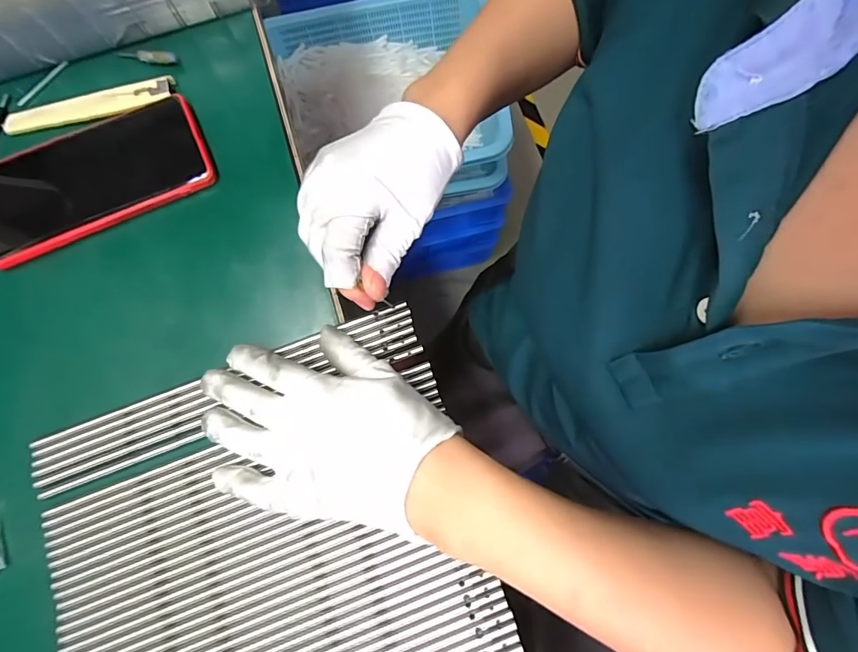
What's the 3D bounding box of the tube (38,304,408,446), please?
[{"bbox_3d":[-0.133,0.030,0.289,0.250,0.005,0.008,-21,77,-3],"label":"tube"}]

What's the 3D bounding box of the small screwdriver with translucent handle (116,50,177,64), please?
[{"bbox_3d":[-0.220,-0.209,0.343,0.049,0.007,0.008,7,77,1],"label":"small screwdriver with translucent handle"}]

